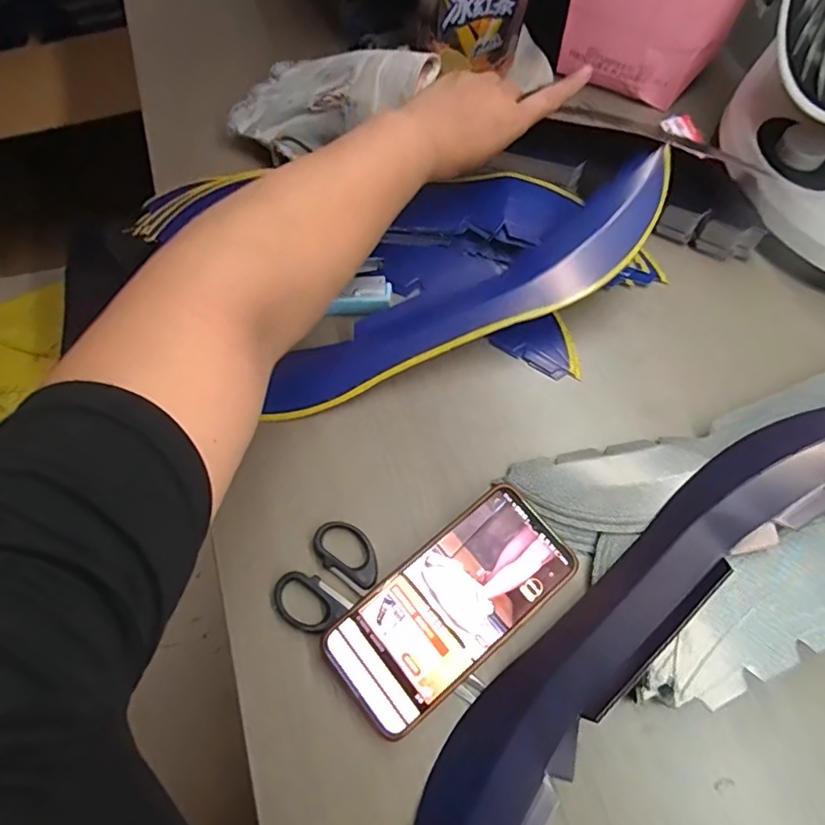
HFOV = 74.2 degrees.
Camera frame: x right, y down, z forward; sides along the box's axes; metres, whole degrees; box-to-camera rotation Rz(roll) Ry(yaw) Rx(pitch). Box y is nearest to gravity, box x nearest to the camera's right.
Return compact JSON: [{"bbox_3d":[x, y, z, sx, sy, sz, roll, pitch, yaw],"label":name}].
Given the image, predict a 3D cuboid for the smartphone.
[{"bbox_3d":[0.026,0.122,0.351,0.160,0.016,0.076,-38,70,-15],"label":"smartphone"}]

